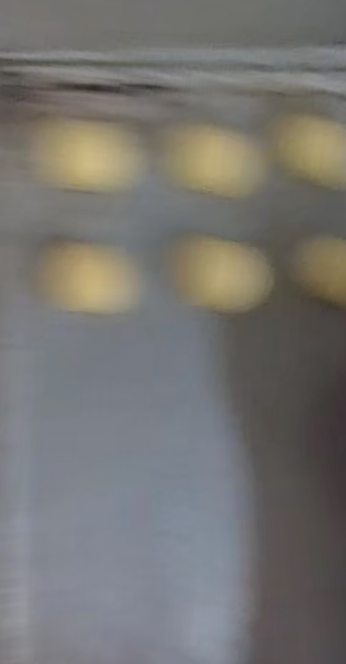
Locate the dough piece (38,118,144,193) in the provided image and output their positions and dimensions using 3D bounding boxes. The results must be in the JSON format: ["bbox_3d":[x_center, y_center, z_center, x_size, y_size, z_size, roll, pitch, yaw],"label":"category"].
[{"bbox_3d":[-0.049,-0.102,0.405,0.058,0.015,0.041,5,83,-5],"label":"dough piece"}]

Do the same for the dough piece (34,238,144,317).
[{"bbox_3d":[-0.047,-0.030,0.395,0.056,0.016,0.038,7,83,-5],"label":"dough piece"}]

